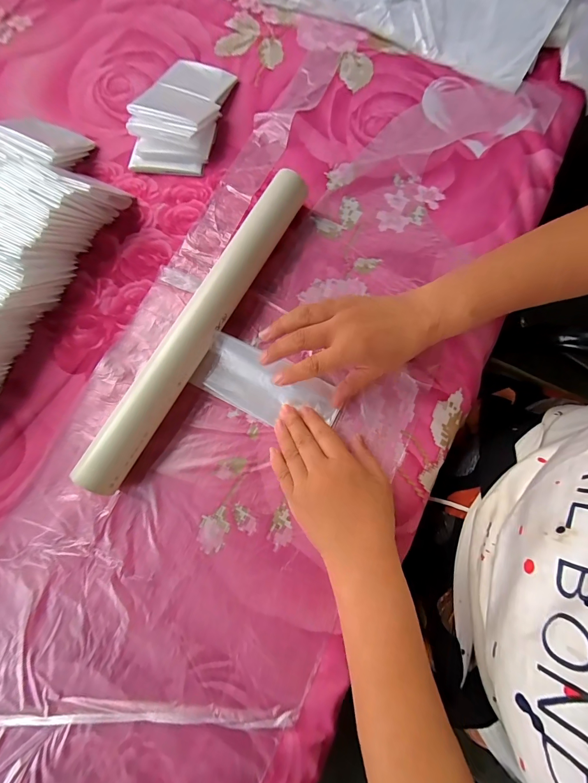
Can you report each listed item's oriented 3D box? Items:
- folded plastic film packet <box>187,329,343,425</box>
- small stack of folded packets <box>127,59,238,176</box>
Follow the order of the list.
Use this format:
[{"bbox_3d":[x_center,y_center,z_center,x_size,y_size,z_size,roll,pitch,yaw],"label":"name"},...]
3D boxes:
[{"bbox_3d":[-0.026,-0.004,0.315,0.138,0.011,0.059,26,86,-1],"label":"folded plastic film packet"},{"bbox_3d":[-0.134,-0.338,0.382,0.092,0.034,0.167,14,77,4],"label":"small stack of folded packets"}]

